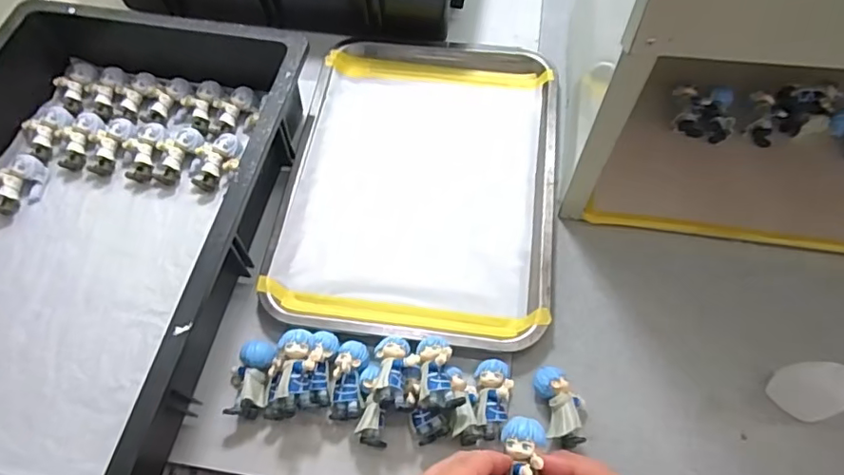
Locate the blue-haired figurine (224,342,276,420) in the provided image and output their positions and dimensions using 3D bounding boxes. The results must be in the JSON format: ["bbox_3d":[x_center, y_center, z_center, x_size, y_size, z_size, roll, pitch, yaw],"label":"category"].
[{"bbox_3d":[-0.145,0.120,0.454,0.036,0.024,0.061,6,63,5],"label":"blue-haired figurine"}]

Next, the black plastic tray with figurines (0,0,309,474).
[{"bbox_3d":[-0.303,-0.013,0.480,0.306,0.100,0.444,9,64,6],"label":"black plastic tray with figurines"}]

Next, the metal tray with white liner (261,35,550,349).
[{"bbox_3d":[0.002,-0.067,0.554,0.256,0.039,0.355,7,65,4],"label":"metal tray with white liner"}]

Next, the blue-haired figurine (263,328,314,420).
[{"bbox_3d":[-0.109,0.114,0.435,0.031,0.029,0.077,15,91,8],"label":"blue-haired figurine"}]

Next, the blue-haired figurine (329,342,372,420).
[{"bbox_3d":[-0.059,0.118,0.448,0.027,0.032,0.063,2,63,3],"label":"blue-haired figurine"}]

